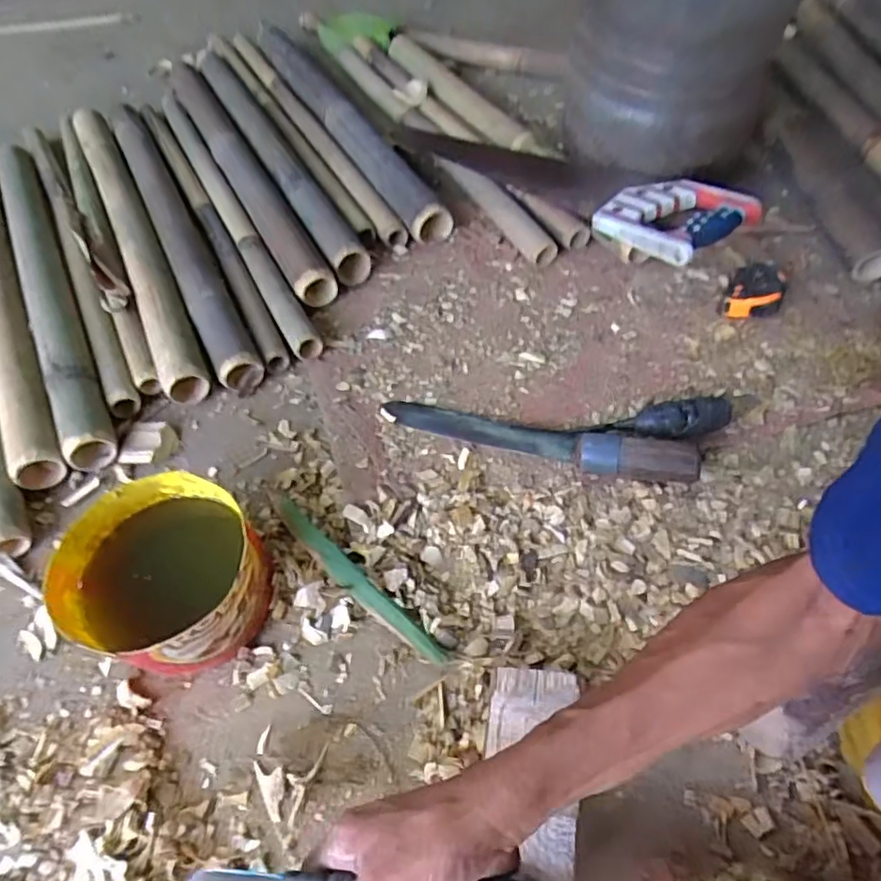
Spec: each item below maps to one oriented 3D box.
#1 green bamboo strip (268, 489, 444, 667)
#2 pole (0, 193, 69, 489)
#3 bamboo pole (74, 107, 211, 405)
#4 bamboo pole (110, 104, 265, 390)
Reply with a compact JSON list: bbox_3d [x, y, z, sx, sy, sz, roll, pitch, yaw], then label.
[{"bbox_3d":[-0.086,0.120,0.551,0.231,0.024,0.023,36,65,23],"label":"green bamboo strip"},{"bbox_3d":[-0.568,-0.207,0.772,0.058,0.043,0.652,-26,59,-15],"label":"pole"},{"bbox_3d":[-0.437,-0.310,0.836,0.055,0.042,0.682,-24,59,-14],"label":"bamboo pole"},{"bbox_3d":[-0.387,-0.331,0.860,0.056,0.042,0.711,-25,59,-14],"label":"bamboo pole"}]

